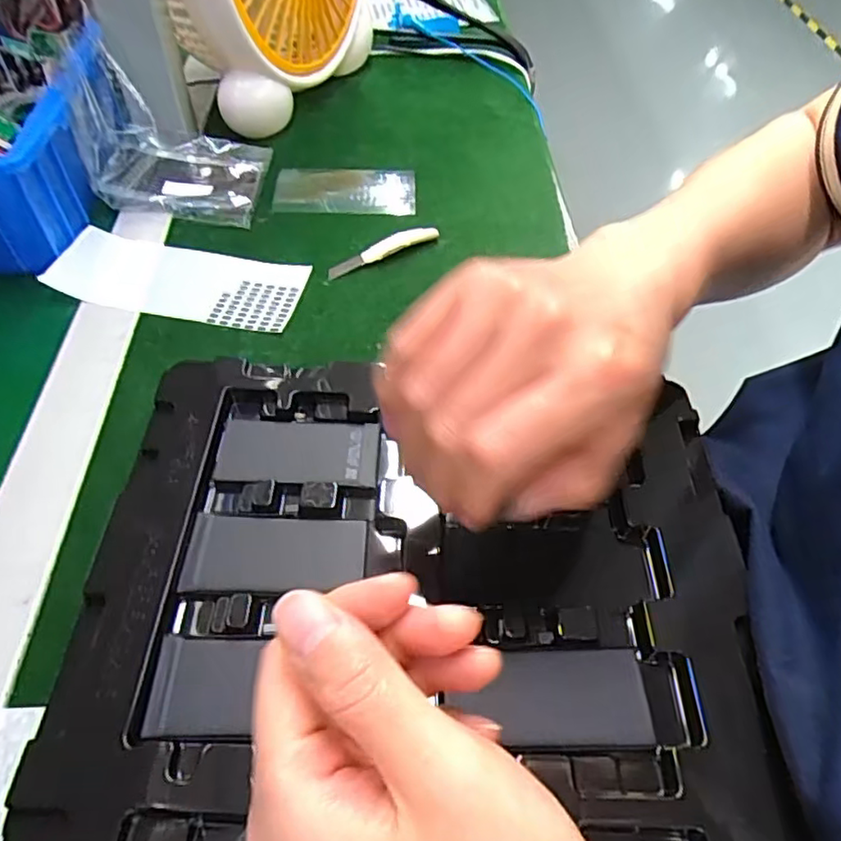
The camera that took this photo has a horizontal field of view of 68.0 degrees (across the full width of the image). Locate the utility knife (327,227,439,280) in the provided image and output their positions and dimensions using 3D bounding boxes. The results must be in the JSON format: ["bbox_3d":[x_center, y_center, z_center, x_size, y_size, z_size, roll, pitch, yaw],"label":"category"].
[{"bbox_3d":[-0.026,-0.121,0.438,0.084,0.012,0.013,-23,57,-19],"label":"utility knife"}]

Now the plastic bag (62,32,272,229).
[{"bbox_3d":[-0.178,-0.206,0.454,0.115,0.078,0.096,6,52,2],"label":"plastic bag"}]

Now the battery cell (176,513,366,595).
[{"bbox_3d":[-0.063,0.057,0.273,0.076,0.004,0.035,0,53,-3],"label":"battery cell"}]

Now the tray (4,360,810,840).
[{"bbox_3d":[0.003,0.064,0.273,0.275,0.027,0.213,2,52,-1],"label":"tray"}]

